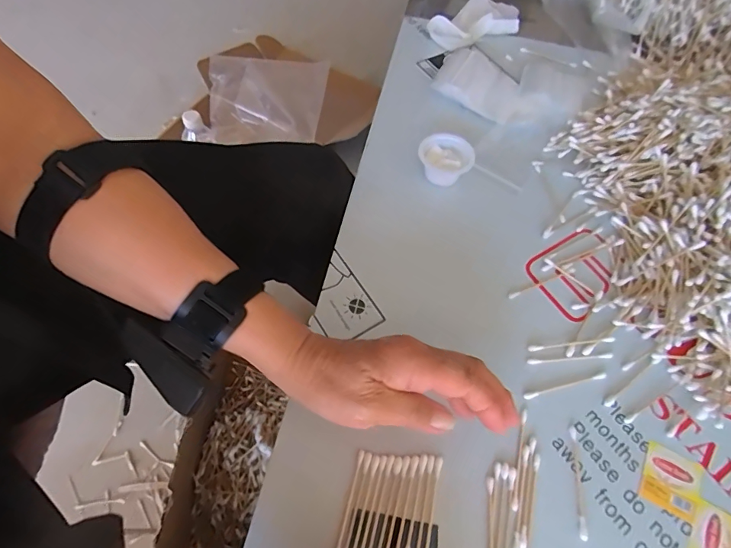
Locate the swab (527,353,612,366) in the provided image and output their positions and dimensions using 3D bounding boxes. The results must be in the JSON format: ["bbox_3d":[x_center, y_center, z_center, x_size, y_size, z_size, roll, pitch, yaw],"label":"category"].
[{"bbox_3d":[0.168,0.069,0.355,0.070,0.004,0.005,-3,62,-4],"label":"swab"}]

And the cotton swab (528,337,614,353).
[{"bbox_3d":[0.171,0.058,0.361,0.072,0.004,0.006,-5,62,-5],"label":"cotton swab"}]

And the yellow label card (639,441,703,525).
[{"bbox_3d":[0.224,0.151,0.317,0.039,0.004,0.043,26,64,11],"label":"yellow label card"}]

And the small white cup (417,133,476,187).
[{"bbox_3d":[0.081,-0.114,0.435,0.050,0.028,0.047,1,62,-2],"label":"small white cup"}]

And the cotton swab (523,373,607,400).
[{"bbox_3d":[0.160,0.088,0.344,0.071,0.004,0.006,-11,63,-9],"label":"cotton swab"}]

